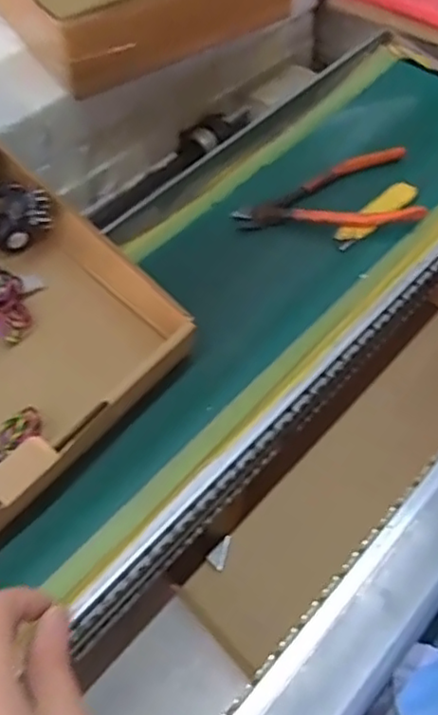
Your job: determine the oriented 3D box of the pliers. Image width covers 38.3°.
[{"bbox_3d":[0.092,-0.145,0.532,0.147,0.020,0.097,4,56,6],"label":"pliers"}]

